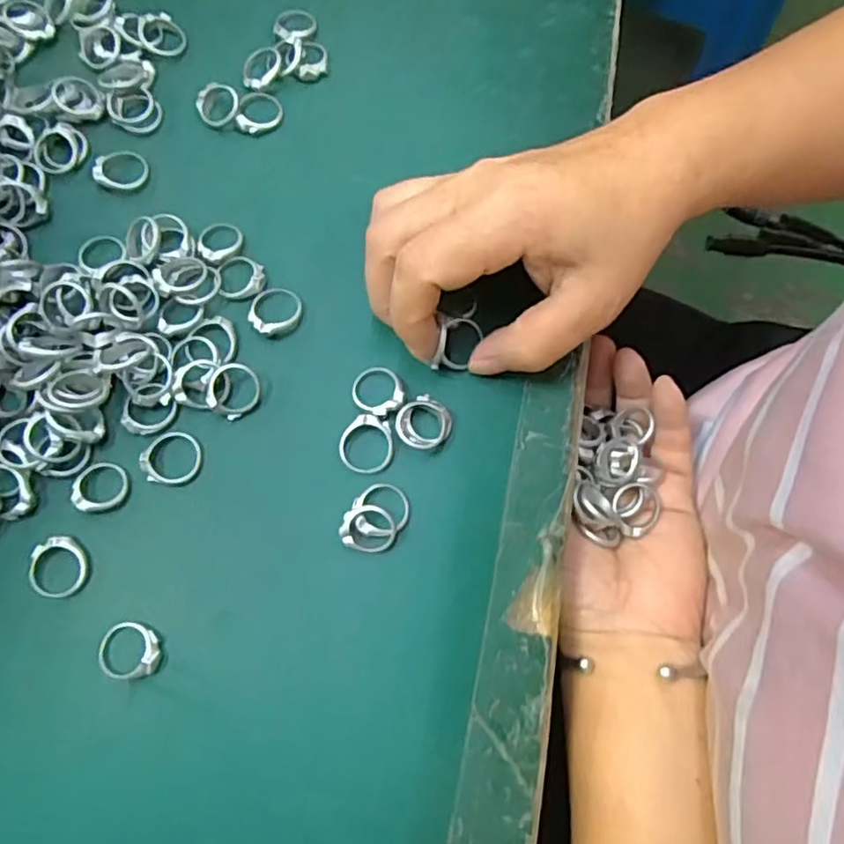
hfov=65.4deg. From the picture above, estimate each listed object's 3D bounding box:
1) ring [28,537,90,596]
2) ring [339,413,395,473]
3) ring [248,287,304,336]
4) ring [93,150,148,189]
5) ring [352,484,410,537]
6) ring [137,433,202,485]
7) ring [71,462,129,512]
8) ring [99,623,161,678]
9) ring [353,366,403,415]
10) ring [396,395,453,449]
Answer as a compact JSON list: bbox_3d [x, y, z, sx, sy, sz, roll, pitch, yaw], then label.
[{"bbox_3d":[-0.137,0.055,0.245,0.021,0.005,0.022,0,73,-1],"label":"ring"},{"bbox_3d":[-0.022,0.008,0.258,0.021,0.005,0.022,0,73,-1],"label":"ring"},{"bbox_3d":[-0.061,-0.047,0.275,0.021,0.005,0.023,0,73,-1],"label":"ring"},{"bbox_3d":[-0.135,-0.114,0.295,0.024,0.005,0.022,0,73,-1],"label":"ring"},{"bbox_3d":[-0.015,0.033,0.251,0.021,0.010,0.020,0,73,-1],"label":"ring"},{"bbox_3d":[-0.098,0.013,0.257,0.022,0.004,0.021,0,73,-1],"label":"ring"},{"bbox_3d":[-0.124,0.025,0.253,0.019,0.005,0.020,0,73,-1],"label":"ring"},{"bbox_3d":[-0.105,0.082,0.236,0.022,0.005,0.019,7,73,0],"label":"ring"},{"bbox_3d":[-0.018,-0.013,0.265,0.021,0.005,0.021,0,73,-1],"label":"ring"},{"bbox_3d":[0.001,0.001,0.260,0.021,0.008,0.020,0,73,-1],"label":"ring"}]

